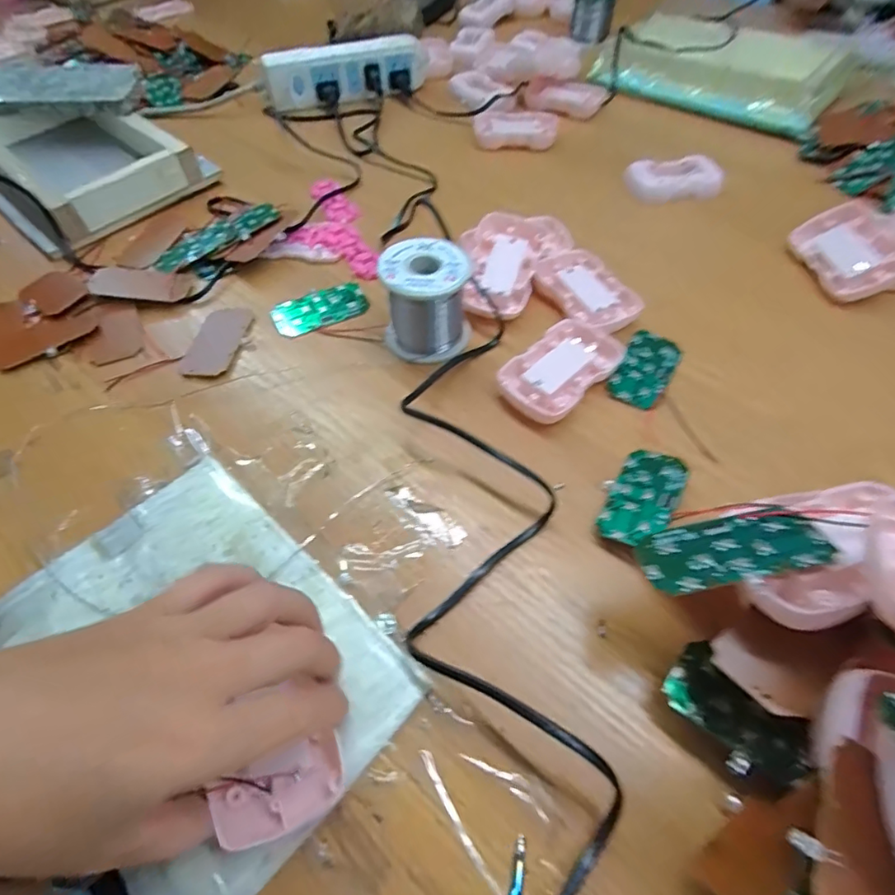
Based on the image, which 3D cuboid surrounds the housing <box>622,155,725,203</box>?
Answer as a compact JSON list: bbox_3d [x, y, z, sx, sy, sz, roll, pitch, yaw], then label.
[{"bbox_3d":[0.221,-0.261,0.511,0.093,0.017,0.056,-8,54,-4],"label":"housing"}]

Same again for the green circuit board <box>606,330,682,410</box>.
[{"bbox_3d":[0.142,-0.057,0.376,0.036,0.005,0.072,27,60,20],"label":"green circuit board"}]

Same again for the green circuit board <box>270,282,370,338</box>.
[{"bbox_3d":[-0.102,-0.111,0.420,0.074,0.006,0.039,-20,56,-12],"label":"green circuit board"}]

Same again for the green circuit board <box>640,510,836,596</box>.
[{"bbox_3d":[0.120,0.044,0.226,0.071,0.005,0.037,-16,30,5],"label":"green circuit board"}]

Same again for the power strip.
[{"bbox_3d":[-0.117,-0.450,0.627,0.197,0.052,0.043,-19,56,-11],"label":"power strip"}]

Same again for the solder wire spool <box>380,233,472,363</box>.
[{"bbox_3d":[-0.015,-0.106,0.377,0.061,0.061,0.061,-3,54,0],"label":"solder wire spool"}]

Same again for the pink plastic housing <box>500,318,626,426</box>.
[{"bbox_3d":[0.080,-0.055,0.369,0.095,0.015,0.052,-39,62,-23],"label":"pink plastic housing"}]

